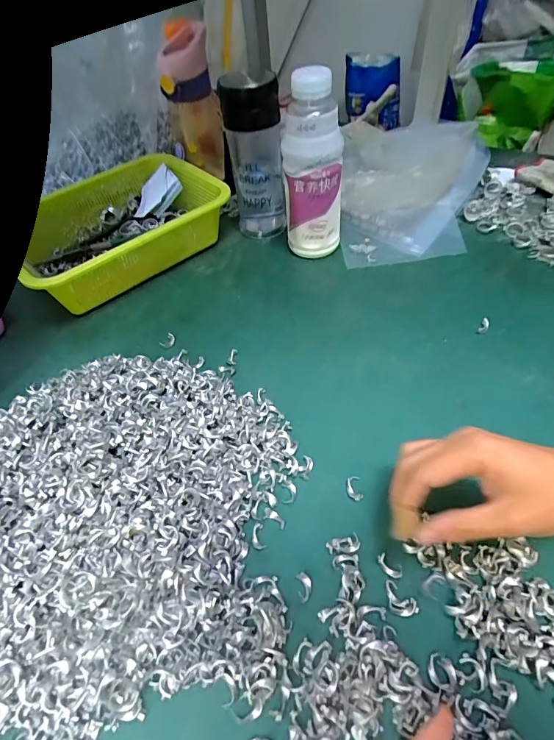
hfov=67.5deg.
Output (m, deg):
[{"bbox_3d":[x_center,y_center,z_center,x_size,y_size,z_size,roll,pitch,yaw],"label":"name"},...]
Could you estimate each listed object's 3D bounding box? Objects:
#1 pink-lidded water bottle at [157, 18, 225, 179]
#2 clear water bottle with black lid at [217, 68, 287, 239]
[{"bbox_3d":[-0.122,-0.384,0.607,0.076,0.172,0.064,-13,50,-6],"label":"pink-lidded water bottle"},{"bbox_3d":[-0.024,-0.257,0.518,0.067,0.187,0.058,-5,49,1],"label":"clear water bottle with black lid"}]

